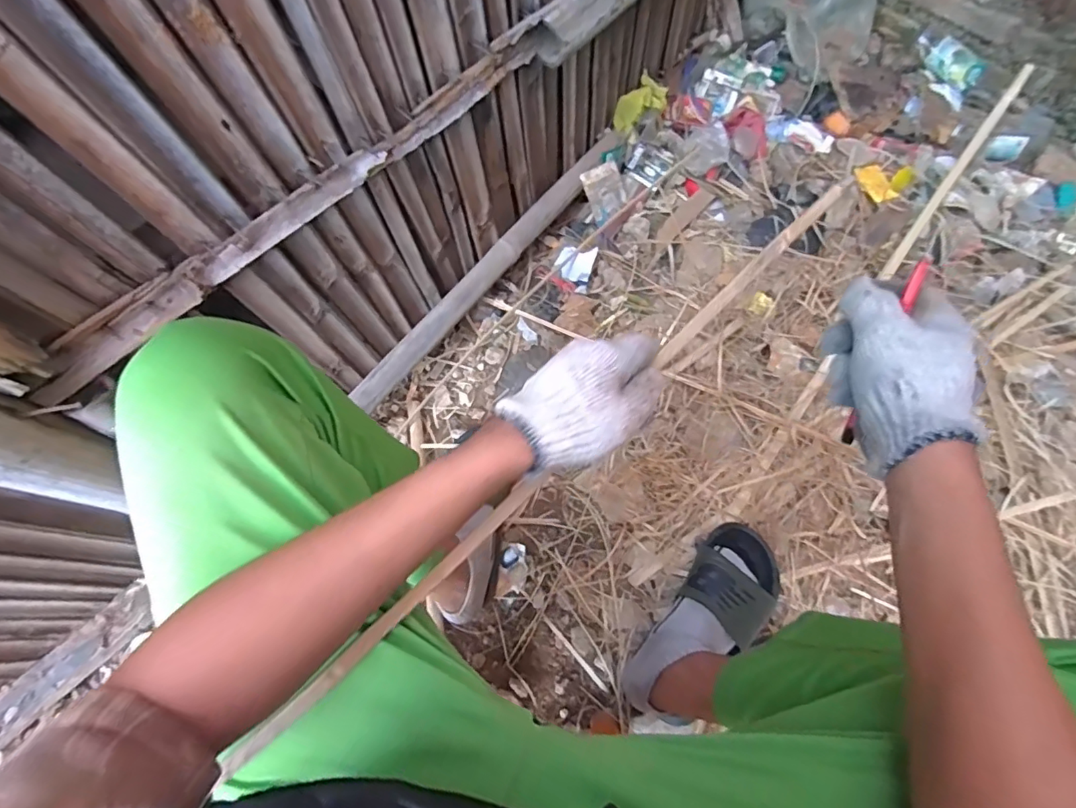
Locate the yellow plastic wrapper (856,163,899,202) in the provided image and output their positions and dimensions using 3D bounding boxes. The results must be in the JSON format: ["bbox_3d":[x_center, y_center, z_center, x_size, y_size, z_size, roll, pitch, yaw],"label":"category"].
[{"bbox_3d":[0.617,-0.406,0.951,0.055,0.013,0.078,-19,70,-7],"label":"yellow plastic wrapper"}]

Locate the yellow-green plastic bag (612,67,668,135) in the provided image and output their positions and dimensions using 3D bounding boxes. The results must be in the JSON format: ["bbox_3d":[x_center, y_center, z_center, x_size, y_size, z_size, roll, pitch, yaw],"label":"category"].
[{"bbox_3d":[0.192,-0.548,0.953,0.095,0.074,0.052,-7,69,-2],"label":"yellow-green plastic bag"}]

